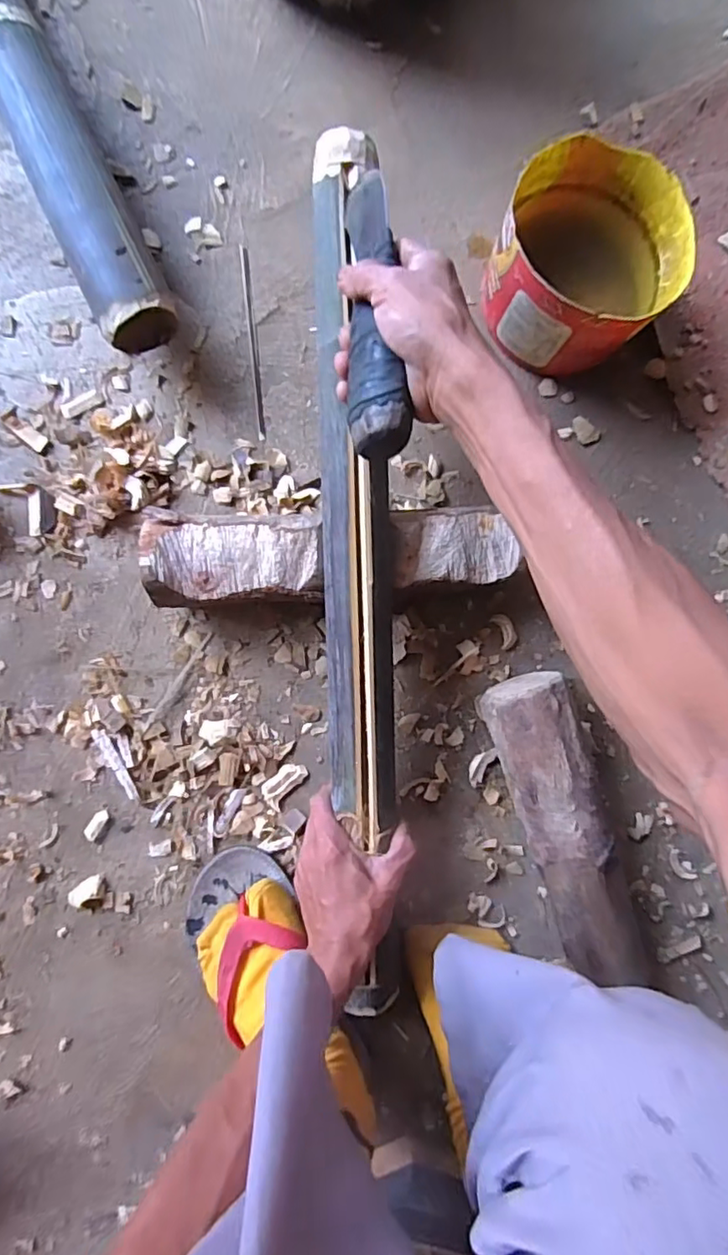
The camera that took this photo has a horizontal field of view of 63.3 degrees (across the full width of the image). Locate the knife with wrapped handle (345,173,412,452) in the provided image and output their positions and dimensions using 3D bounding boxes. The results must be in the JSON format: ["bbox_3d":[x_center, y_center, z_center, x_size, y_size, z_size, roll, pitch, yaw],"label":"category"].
[{"bbox_3d":[0.005,-0.200,0.363,0.035,0.031,0.196,-2,75,-4],"label":"knife with wrapped handle"}]

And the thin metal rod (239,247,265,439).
[{"bbox_3d":[-0.101,-0.260,0.541,0.008,0.006,0.177,-6,88,-4],"label":"thin metal rod"}]

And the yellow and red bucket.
[{"bbox_3d":[0.193,-0.316,0.520,0.151,0.095,0.151,0,87,-4],"label":"yellow and red bucket"}]

